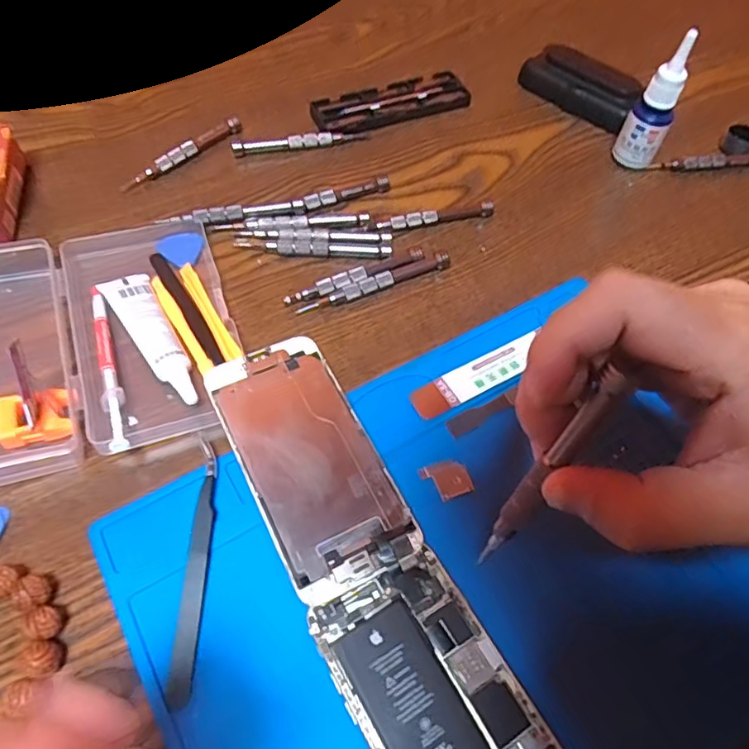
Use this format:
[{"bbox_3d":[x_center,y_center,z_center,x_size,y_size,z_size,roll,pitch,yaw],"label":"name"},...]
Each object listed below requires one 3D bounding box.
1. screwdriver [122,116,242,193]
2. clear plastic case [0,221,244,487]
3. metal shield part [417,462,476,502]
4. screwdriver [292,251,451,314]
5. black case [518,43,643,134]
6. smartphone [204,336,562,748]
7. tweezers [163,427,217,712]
[{"bbox_3d":[-0.139,-0.161,0.417,0.010,0.011,0.101,40,64,20],"label":"screwdriver"},{"bbox_3d":[-0.172,-0.021,0.318,0.175,0.031,0.159,-17,61,-13],"label":"clear plastic case"},{"bbox_3d":[0.038,0.054,0.296,0.024,0.004,0.020,-17,61,-13],"label":"metal shield part"},{"bbox_3d":[0.000,-0.058,0.361,0.103,0.010,0.012,-23,62,-16],"label":"screwdriver"},{"bbox_3d":[0.170,-0.239,0.472,0.097,0.026,0.042,36,63,18],"label":"black case"},{"bbox_3d":[-0.001,0.092,0.263,0.065,0.013,0.260,-25,63,-17],"label":"smartphone"},{"bbox_3d":[-0.082,0.086,0.266,0.011,0.008,0.117,2,58,-2],"label":"tweezers"}]

